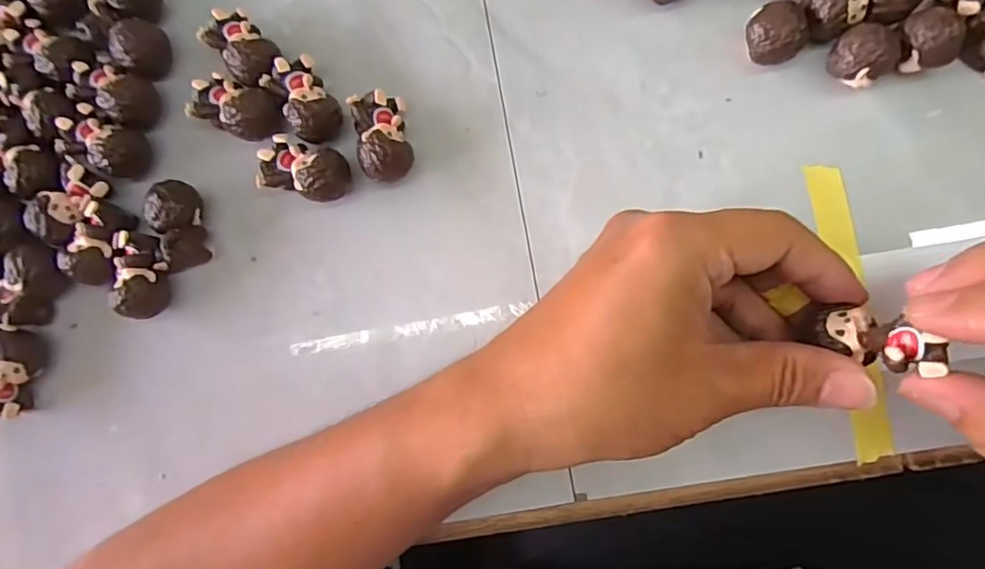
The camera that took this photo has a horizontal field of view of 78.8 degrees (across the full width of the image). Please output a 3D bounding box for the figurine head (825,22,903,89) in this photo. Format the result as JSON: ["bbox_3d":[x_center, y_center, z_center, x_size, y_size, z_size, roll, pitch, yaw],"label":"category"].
[{"bbox_3d":[0.157,-0.097,0.257,0.024,0.024,0.024,0,85,6],"label":"figurine head"}]

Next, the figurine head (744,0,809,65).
[{"bbox_3d":[0.122,-0.108,0.262,0.022,0.024,0.025,-44,82,1],"label":"figurine head"}]

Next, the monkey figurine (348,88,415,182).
[{"bbox_3d":[-0.050,-0.068,0.275,0.022,0.025,0.040,-13,84,5],"label":"monkey figurine"}]

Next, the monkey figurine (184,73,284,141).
[{"bbox_3d":[-0.120,-0.083,0.283,0.043,0.020,0.023,22,88,7],"label":"monkey figurine"}]

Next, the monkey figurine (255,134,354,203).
[{"bbox_3d":[-0.086,-0.053,0.277,0.040,0.021,0.024,14,87,7],"label":"monkey figurine"}]

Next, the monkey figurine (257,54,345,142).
[{"bbox_3d":[-0.087,-0.087,0.281,0.024,0.021,0.041,-37,83,2],"label":"monkey figurine"}]

